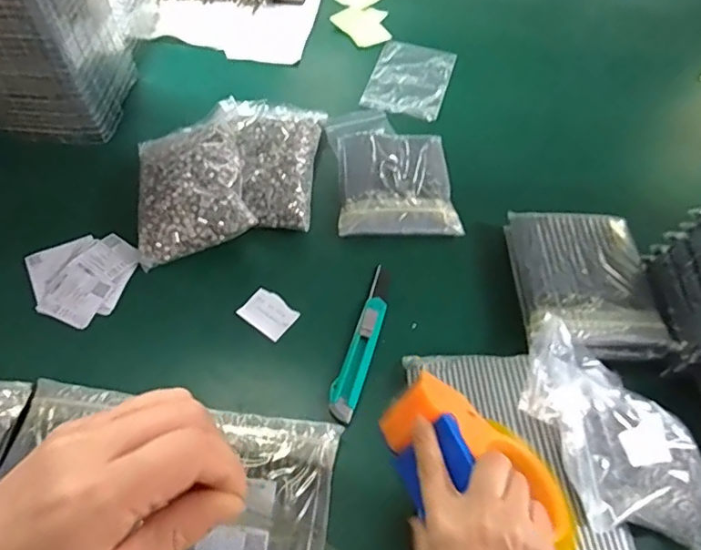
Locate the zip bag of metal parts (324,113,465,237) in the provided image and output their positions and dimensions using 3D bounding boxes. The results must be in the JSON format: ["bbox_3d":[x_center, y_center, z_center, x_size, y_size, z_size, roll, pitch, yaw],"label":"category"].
[{"bbox_3d":[0.054,-0.144,0.736,0.150,0.020,0.223,-2,54,-5],"label":"zip bag of metal parts"}]

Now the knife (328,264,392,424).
[{"bbox_3d":[0.016,0.067,0.589,0.029,0.011,0.185,17,55,9],"label":"knife"}]

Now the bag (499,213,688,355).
[{"bbox_3d":[0.263,0.001,0.616,0.160,0.033,0.184,0,54,-4],"label":"bag"}]

